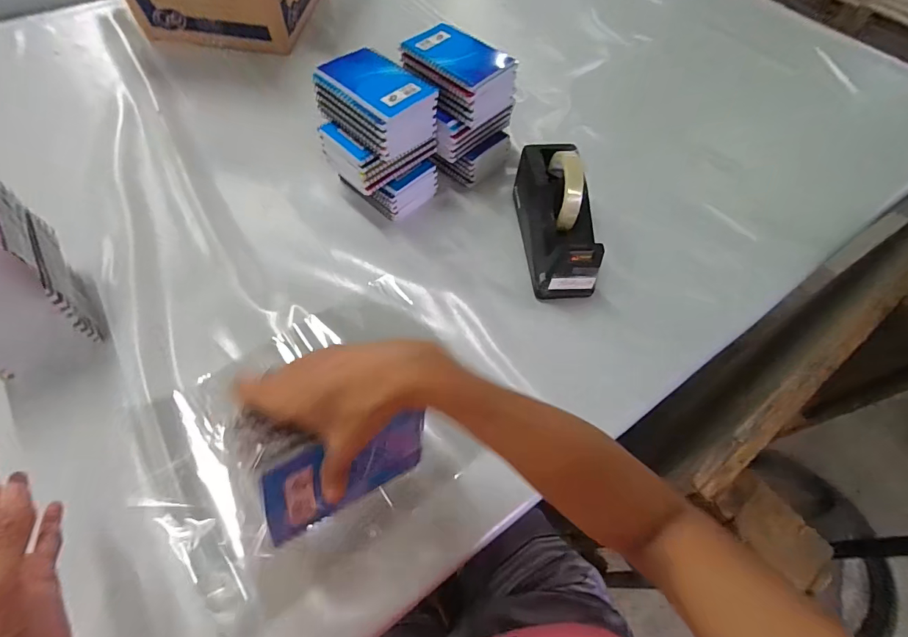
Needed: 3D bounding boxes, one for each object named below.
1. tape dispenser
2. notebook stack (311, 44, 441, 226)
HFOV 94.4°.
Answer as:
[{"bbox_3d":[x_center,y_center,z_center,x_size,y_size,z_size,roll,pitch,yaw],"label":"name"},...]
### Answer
[{"bbox_3d":[0.136,-0.138,0.558,0.080,0.122,0.203,-1,60,-5],"label":"tape dispenser"},{"bbox_3d":[-0.101,-0.243,0.570,0.134,0.169,0.126,40,65,18],"label":"notebook stack"}]

